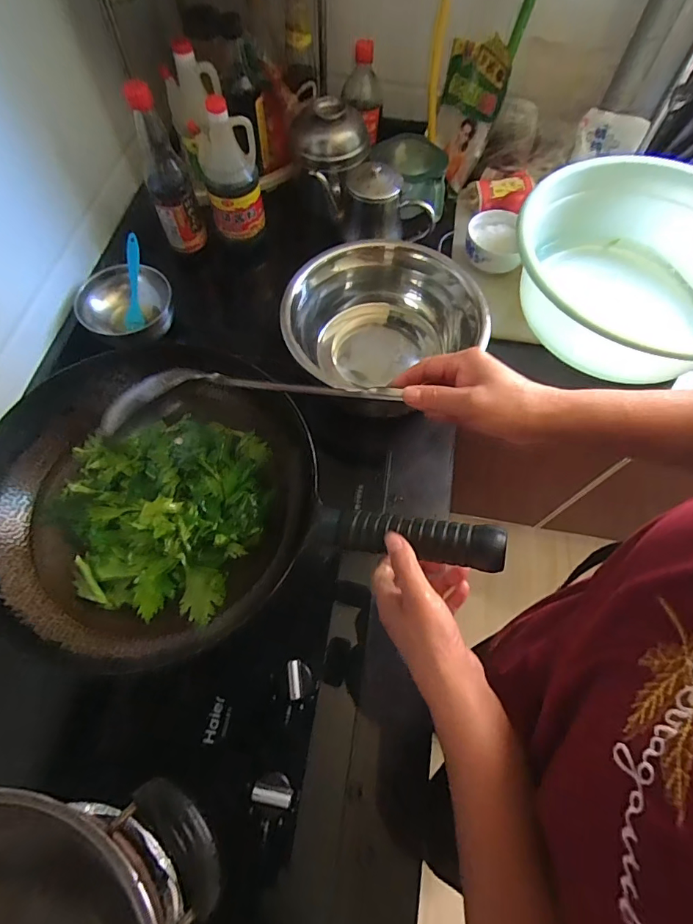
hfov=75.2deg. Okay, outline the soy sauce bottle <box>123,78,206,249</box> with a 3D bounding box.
[{"bbox_3d":[-0.274,-0.435,0.679,0.064,0.226,0.057,-24,68,-12],"label":"soy sauce bottle"}]

